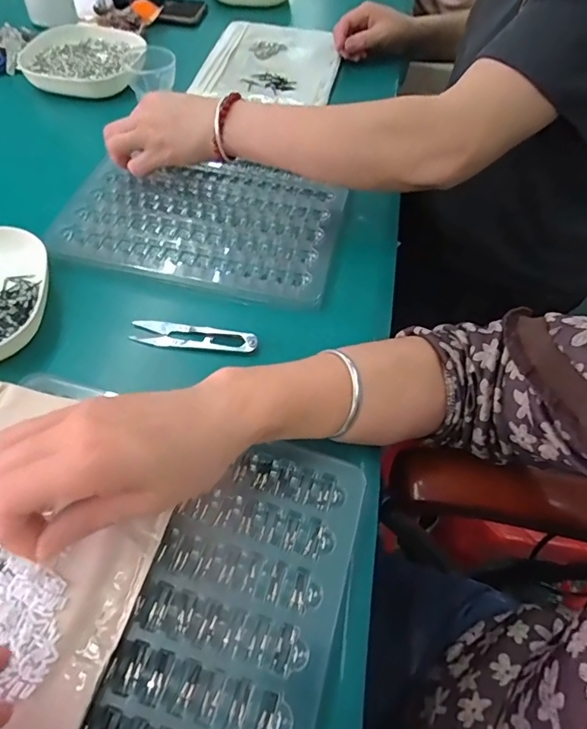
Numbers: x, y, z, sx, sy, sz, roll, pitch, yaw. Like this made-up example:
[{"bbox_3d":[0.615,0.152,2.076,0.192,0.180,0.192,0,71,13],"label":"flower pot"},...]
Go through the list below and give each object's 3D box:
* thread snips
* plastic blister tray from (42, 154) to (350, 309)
[{"bbox_3d":[-0.082,-0.023,0.407,0.105,0.007,0.023,8,62,8],"label":"thread snips"},{"bbox_3d":[-0.086,-0.141,0.485,0.260,0.010,0.174,14,54,6],"label":"plastic blister tray"}]

